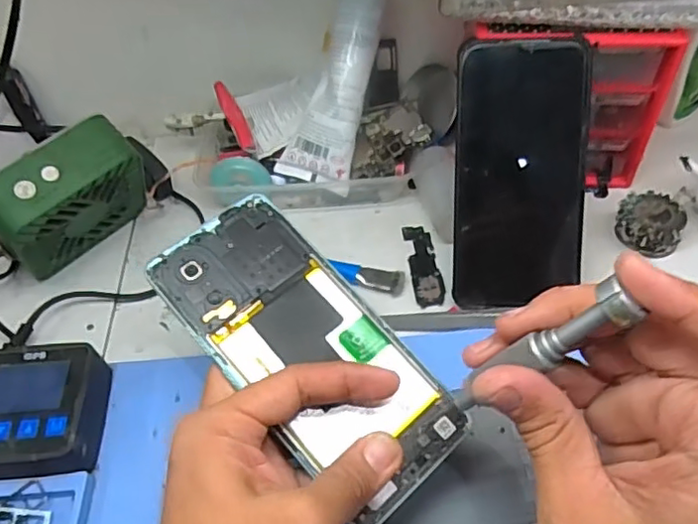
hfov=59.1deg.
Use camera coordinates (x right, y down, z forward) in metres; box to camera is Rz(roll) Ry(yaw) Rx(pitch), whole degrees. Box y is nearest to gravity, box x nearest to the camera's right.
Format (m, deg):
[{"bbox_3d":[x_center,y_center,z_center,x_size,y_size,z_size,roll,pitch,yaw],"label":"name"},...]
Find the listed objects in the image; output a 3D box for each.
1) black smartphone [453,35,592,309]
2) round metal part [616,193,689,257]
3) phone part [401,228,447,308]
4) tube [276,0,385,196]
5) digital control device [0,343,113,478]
[{"bbox_3d":[0.105,-0.053,0.378,0.078,0.161,0.006,3,10,8],"label":"black smartphone"},{"bbox_3d":[0.202,-0.025,0.414,0.040,0.023,0.040,-3,51,3],"label":"round metal part"},{"bbox_3d":[0.051,0.001,0.423,0.020,0.004,0.070,-8,51,-1],"label":"phone part"},{"bbox_3d":[-0.007,-0.130,0.438,0.047,0.151,0.025,21,15,20],"label":"tube"},{"bbox_3d":[-0.177,0.087,0.345,0.069,0.036,0.071,-4,51,2],"label":"digital control device"}]

